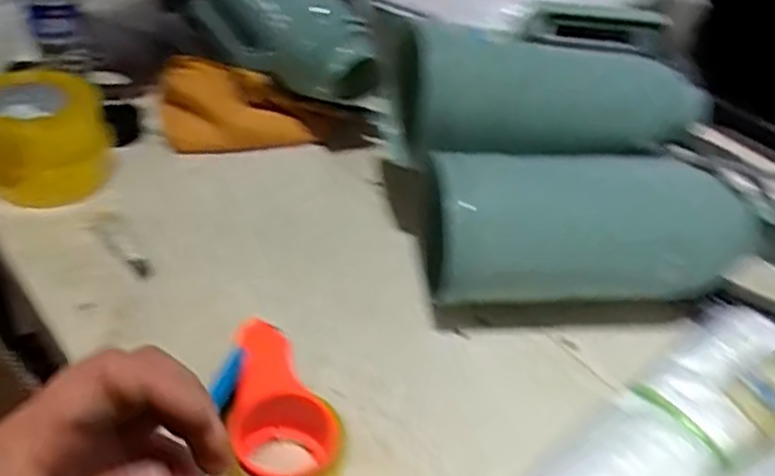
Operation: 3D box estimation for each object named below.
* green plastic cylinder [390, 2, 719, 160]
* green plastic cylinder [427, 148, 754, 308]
[{"bbox_3d":[0.194,-0.177,0.833,0.363,0.137,0.124,1,40,-10],"label":"green plastic cylinder"},{"bbox_3d":[0.205,-0.020,0.758,0.329,0.128,0.145,1,40,-10],"label":"green plastic cylinder"}]

